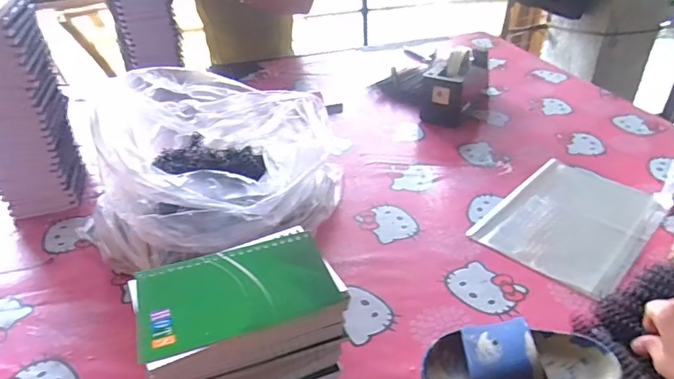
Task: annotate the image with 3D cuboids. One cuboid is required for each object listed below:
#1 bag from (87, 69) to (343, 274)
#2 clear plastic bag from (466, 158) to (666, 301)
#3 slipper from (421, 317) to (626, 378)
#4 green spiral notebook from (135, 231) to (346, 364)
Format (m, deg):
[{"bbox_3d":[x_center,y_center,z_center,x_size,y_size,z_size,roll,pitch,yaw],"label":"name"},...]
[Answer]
[{"bbox_3d":[-0.150,-0.018,0.605,0.303,0.178,0.254,-2,35,0],"label":"bag"},{"bbox_3d":[0.321,0.037,0.652,0.174,0.014,0.254,28,44,37],"label":"clear plastic bag"},{"bbox_3d":[0.169,0.158,0.429,0.171,0.061,0.088,-7,34,-7],"label":"slipper"},{"bbox_3d":[-0.070,0.068,0.331,0.129,0.006,0.079,-13,35,-15],"label":"green spiral notebook"}]

